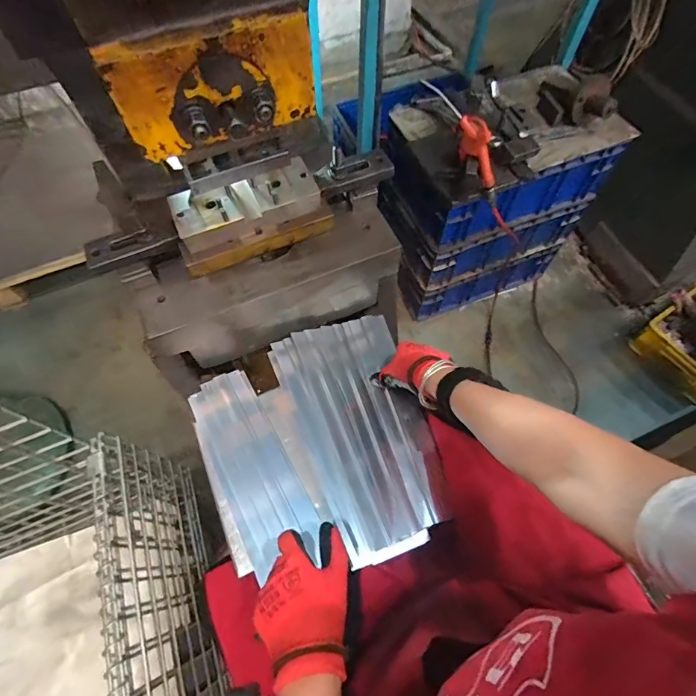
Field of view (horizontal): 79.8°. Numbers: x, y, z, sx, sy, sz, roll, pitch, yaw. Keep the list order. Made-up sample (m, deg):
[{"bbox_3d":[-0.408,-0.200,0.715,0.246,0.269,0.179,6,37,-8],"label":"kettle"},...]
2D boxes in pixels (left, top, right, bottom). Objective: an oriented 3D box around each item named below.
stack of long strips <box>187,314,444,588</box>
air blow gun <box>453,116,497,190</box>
[{"bbox_3d":[-0.052,0.128,0.587,0.302,0.035,0.330,-15,64,-6],"label":"stack of long strips"},{"bbox_3d":[0.245,-0.360,0.777,0.064,0.143,0.030,4,58,40],"label":"air blow gun"}]

